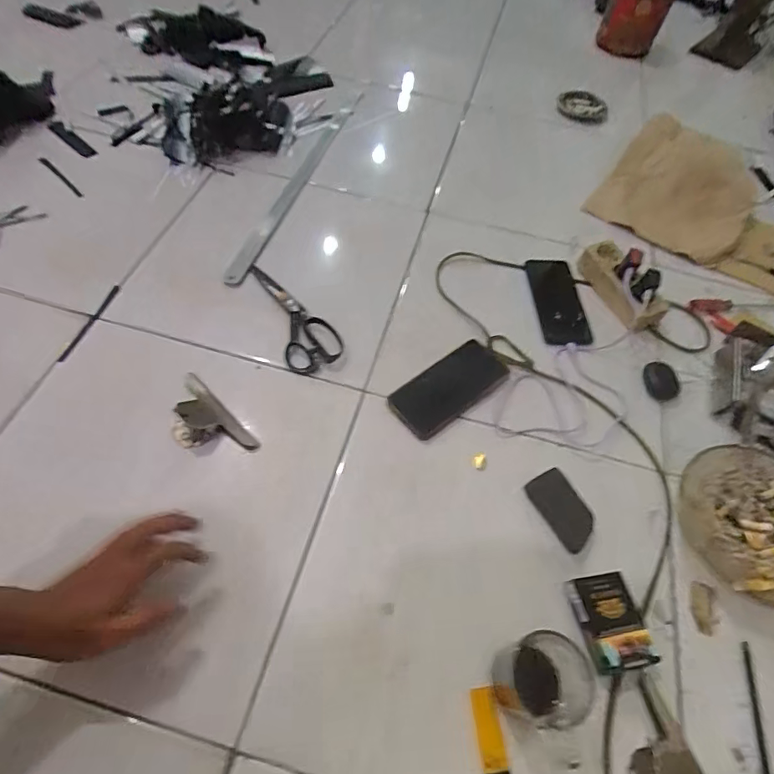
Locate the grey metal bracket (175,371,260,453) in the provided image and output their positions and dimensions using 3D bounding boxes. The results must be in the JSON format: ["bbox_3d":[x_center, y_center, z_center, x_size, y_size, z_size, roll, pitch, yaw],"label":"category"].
[{"bbox_3d":[-0.230,0.039,0.592,0.069,0.041,0.142,-39,67,-25],"label":"grey metal bracket"}]

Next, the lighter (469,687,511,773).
[{"bbox_3d":[0.095,0.326,0.440,0.024,0.013,0.083,-6,57,-8],"label":"lighter"}]

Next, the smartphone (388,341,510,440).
[{"bbox_3d":[0.087,0.000,0.663,0.170,0.008,0.083,-34,65,-23],"label":"smartphone"}]

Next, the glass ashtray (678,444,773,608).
[{"bbox_3d":[0.444,0.162,0.563,0.205,0.049,0.183,-1,57,-5],"label":"glass ashtray"}]

